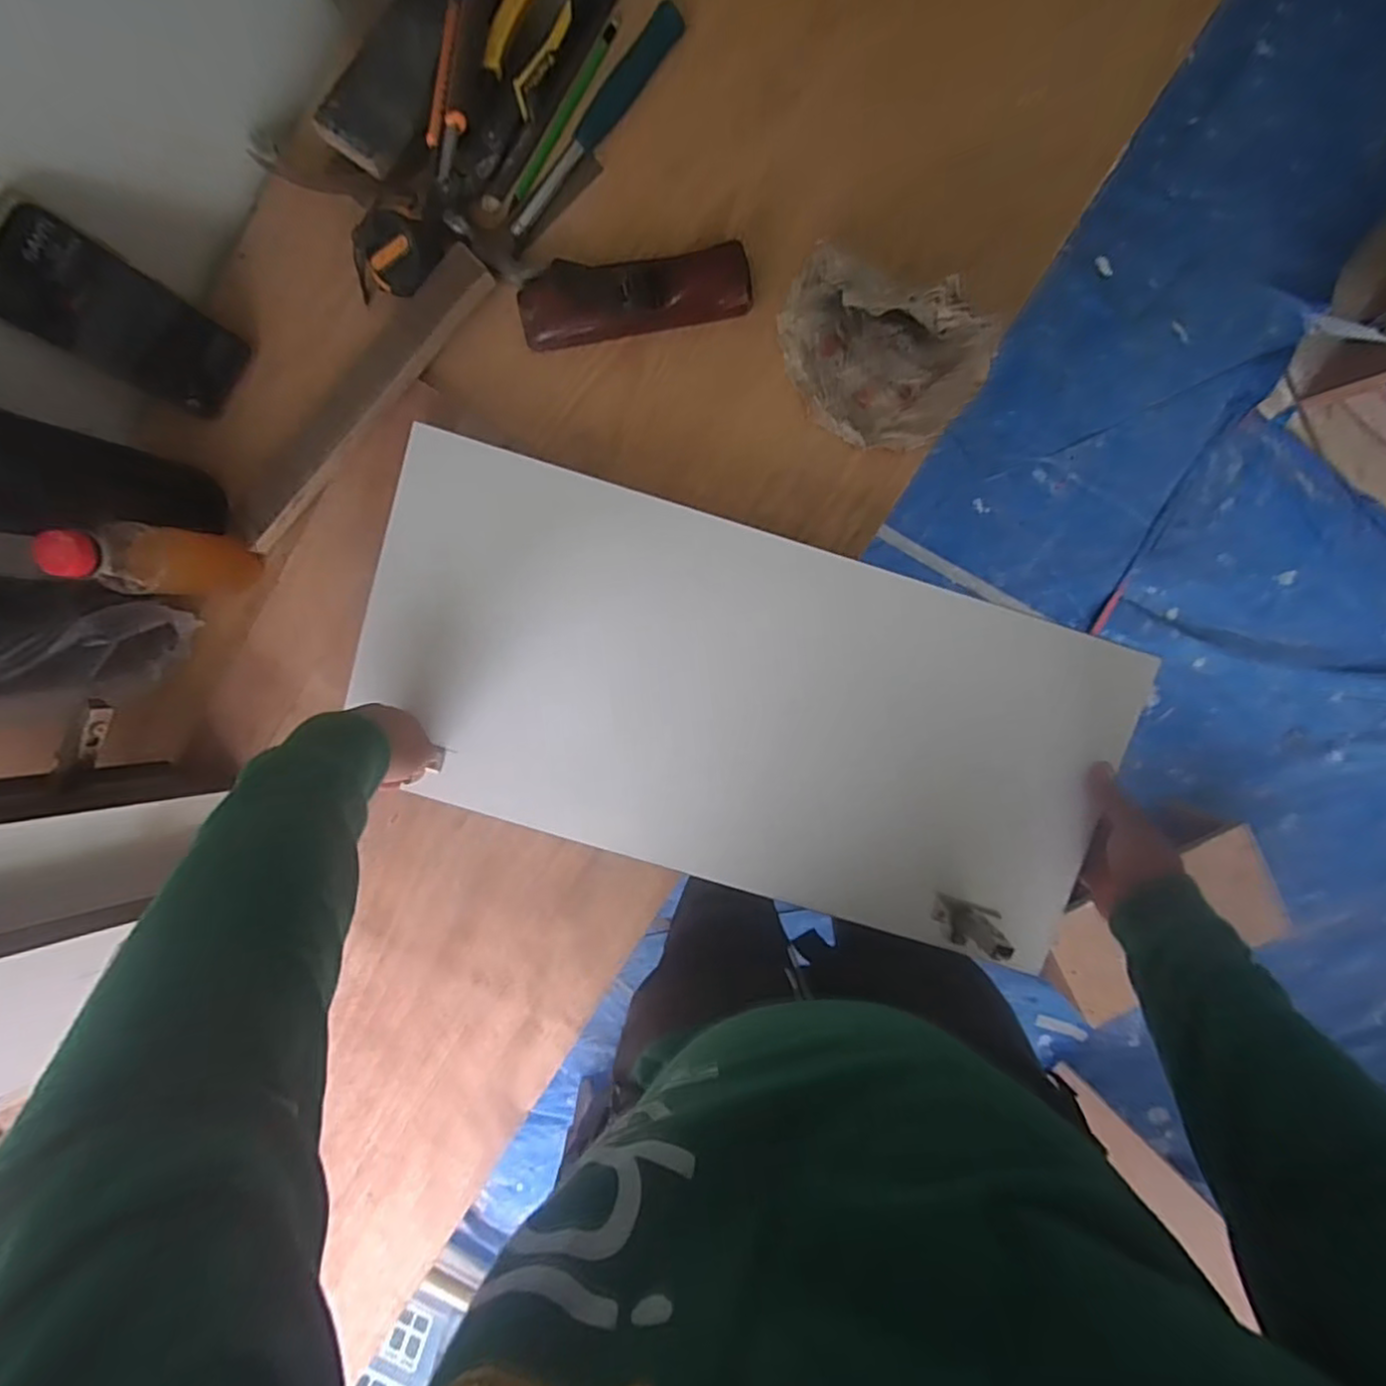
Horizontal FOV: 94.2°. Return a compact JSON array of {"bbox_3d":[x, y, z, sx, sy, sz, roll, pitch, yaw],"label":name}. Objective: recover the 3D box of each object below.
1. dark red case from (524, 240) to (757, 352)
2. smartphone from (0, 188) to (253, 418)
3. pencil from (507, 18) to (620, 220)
[{"bbox_3d":[-0.049,-0.335,0.544,0.196,0.043,0.062,-9,97,-1],"label":"dark red case"},{"bbox_3d":[-0.424,-0.276,0.483,0.013,0.162,0.077,41,95,15],"label":"smartphone"},{"bbox_3d":[-0.109,-0.483,0.539,0.013,0.008,0.171,33,95,-5],"label":"pencil"}]

